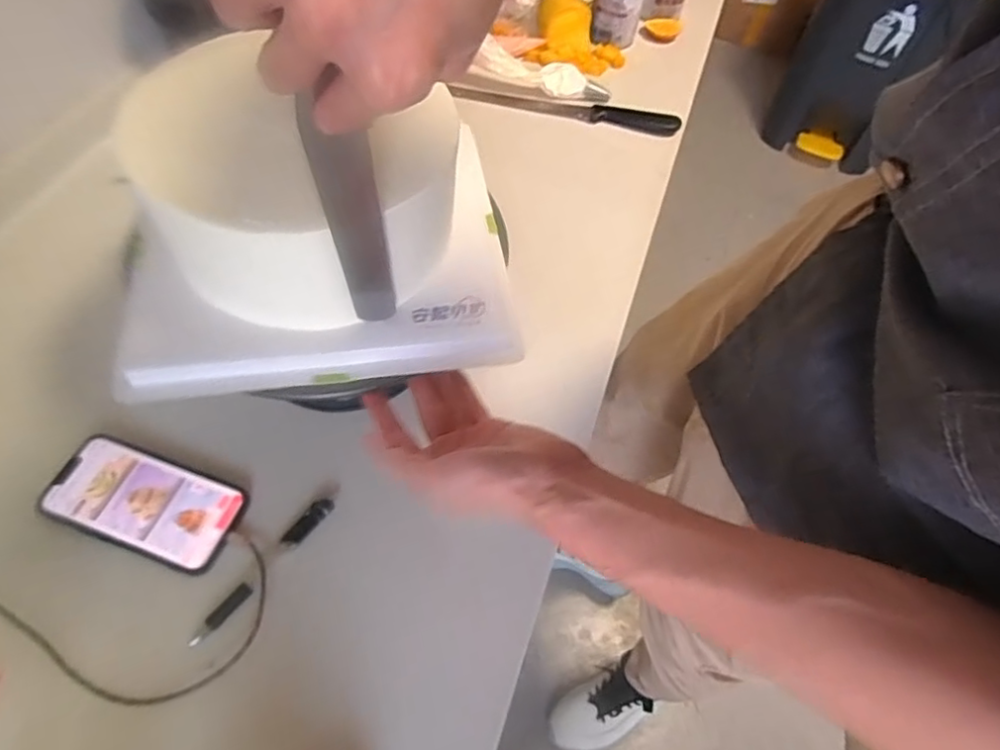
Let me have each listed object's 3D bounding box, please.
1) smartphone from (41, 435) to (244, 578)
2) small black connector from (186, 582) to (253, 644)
[{"bbox_3d":[-0.285,0.099,0.481,0.149,0.011,0.074,17,58,8],"label":"smartphone"},{"bbox_3d":[-0.208,0.178,0.452,0.012,0.007,0.052,32,60,14],"label":"small black connector"}]

